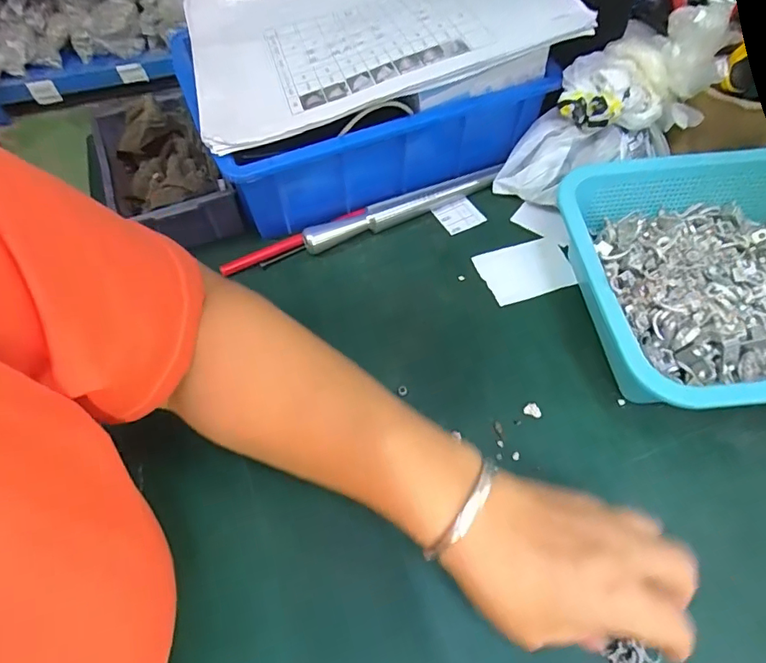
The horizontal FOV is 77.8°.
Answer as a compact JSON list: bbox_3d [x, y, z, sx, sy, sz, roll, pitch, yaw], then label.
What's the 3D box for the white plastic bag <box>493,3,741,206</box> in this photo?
[{"bbox_3d":[0.184,-0.172,0.396,0.191,0.080,0.085,-35,57,27],"label":"white plastic bag"}]

